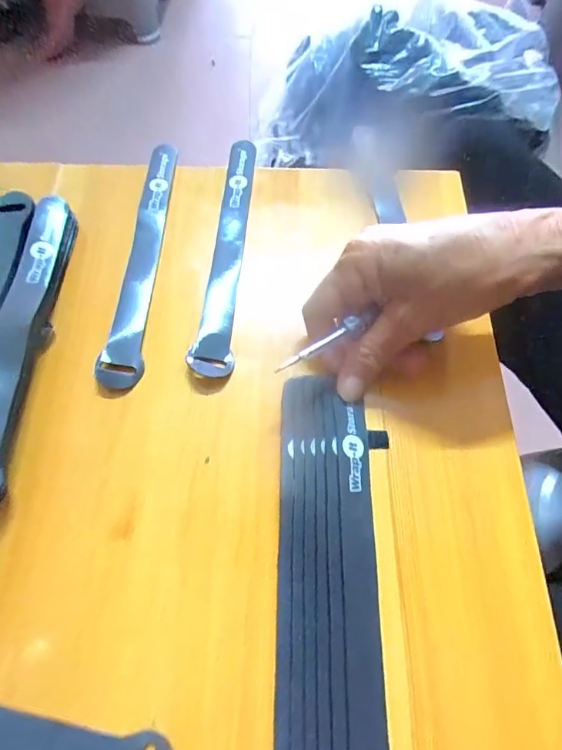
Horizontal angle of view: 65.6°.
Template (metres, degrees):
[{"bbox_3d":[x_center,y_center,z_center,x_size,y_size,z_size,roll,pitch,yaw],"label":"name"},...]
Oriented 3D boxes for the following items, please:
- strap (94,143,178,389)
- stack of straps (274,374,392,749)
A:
[{"bbox_3d":[-0.091,-0.083,0.292,0.023,0.007,0.193,4,67,-1],"label":"strap"},{"bbox_3d":[0.025,0.094,0.220,0.055,0.012,0.195,2,67,-2],"label":"stack of straps"}]

